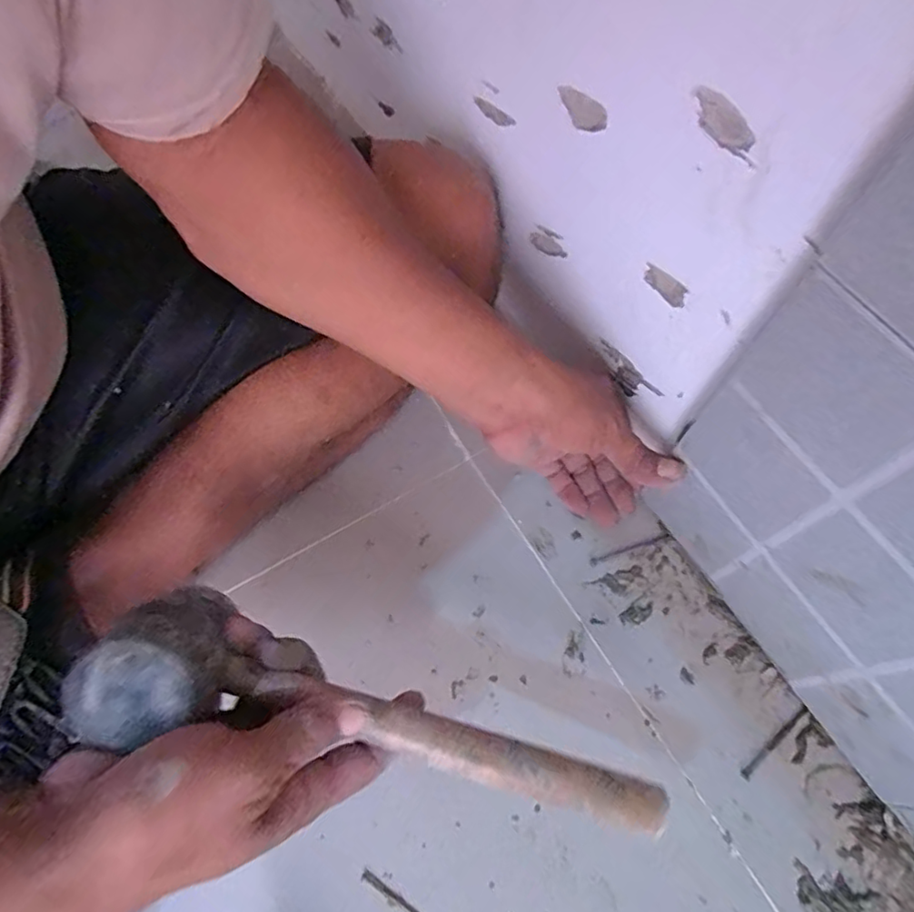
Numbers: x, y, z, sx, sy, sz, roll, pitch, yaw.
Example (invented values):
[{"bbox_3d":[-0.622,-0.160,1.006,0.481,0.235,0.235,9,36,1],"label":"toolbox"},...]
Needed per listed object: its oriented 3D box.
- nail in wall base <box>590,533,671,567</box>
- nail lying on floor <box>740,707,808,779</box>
[{"bbox_3d":[0.133,0.071,0.454,0.066,0.006,0.005,-18,65,-9],"label":"nail in wall base"},{"bbox_3d":[0.216,0.195,0.401,0.066,0.004,0.005,-36,69,-17],"label":"nail lying on floor"}]

